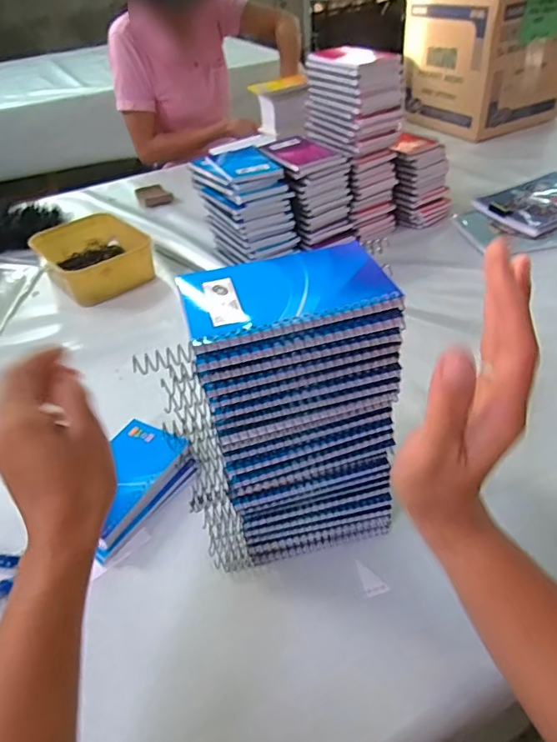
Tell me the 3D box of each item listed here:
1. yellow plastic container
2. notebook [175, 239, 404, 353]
[{"bbox_3d":[-0.319,-0.197,0.860,0.160,0.063,0.196,-28,45,-23],"label":"yellow plastic container"},{"bbox_3d":[0.004,-0.052,0.316,0.128,0.014,0.082,-12,42,-7],"label":"notebook"}]

